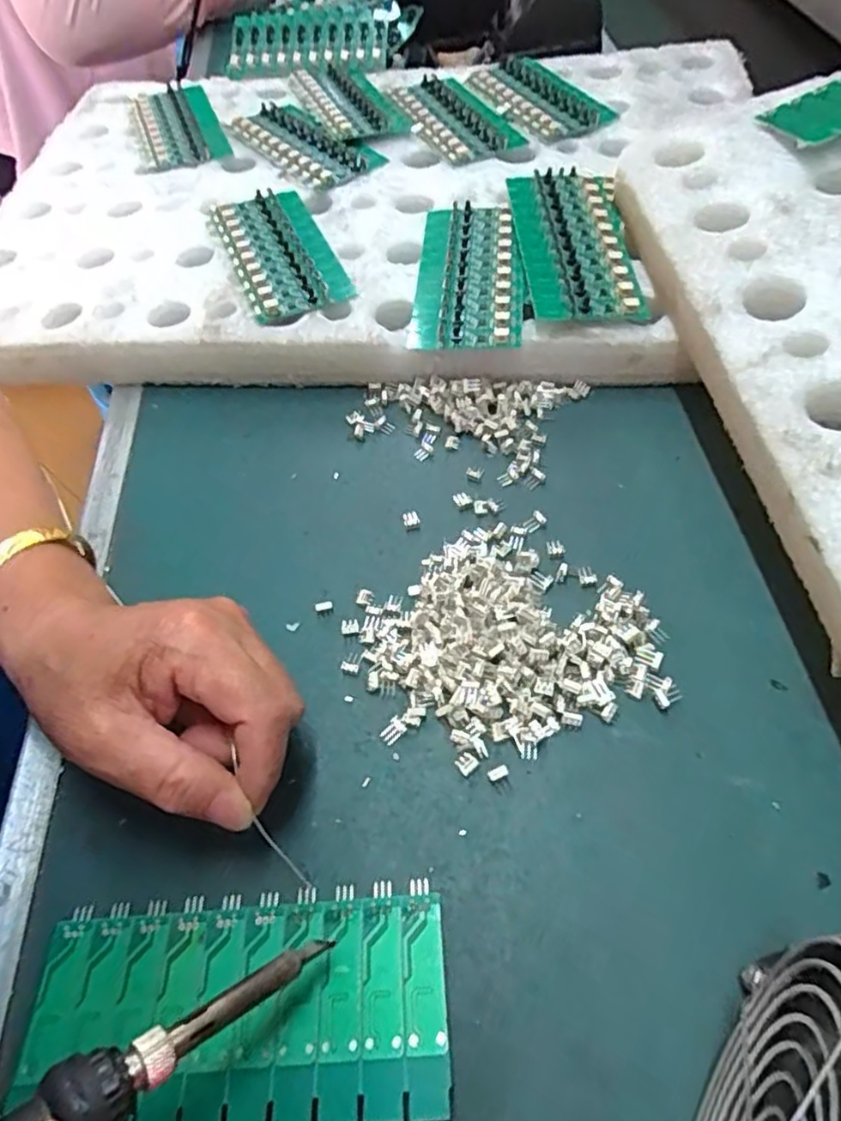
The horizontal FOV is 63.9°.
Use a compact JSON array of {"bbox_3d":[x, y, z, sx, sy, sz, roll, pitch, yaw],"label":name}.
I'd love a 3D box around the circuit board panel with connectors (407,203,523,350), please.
[{"bbox_3d":[0.028,-0.176,0.406,0.061,0.008,0.135,0,56,6],"label":"circuit board panel with connectors"}]

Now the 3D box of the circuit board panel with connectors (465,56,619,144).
[{"bbox_3d":[0.091,-0.362,0.524,0.063,0.007,0.138,-22,56,-9],"label":"circuit board panel with connectors"}]

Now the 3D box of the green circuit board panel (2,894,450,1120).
[{"bbox_3d":[-0.062,0.151,0.226,0.138,0.014,0.060,-5,55,1],"label":"green circuit board panel"}]

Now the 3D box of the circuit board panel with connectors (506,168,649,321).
[{"bbox_3d":[0.090,-0.193,0.405,0.063,0.015,0.140,-3,55,4],"label":"circuit board panel with connectors"}]

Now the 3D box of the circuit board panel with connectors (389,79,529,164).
[{"bbox_3d":[0.023,-0.343,0.522,0.061,0.008,0.133,-25,57,-11],"label":"circuit board panel with connectors"}]

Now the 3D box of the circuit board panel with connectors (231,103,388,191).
[{"bbox_3d":[-0.093,-0.322,0.517,0.060,0.009,0.141,-37,60,-18],"label":"circuit board panel with connectors"}]

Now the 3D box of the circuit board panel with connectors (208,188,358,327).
[{"bbox_3d":[-0.092,-0.201,0.435,0.063,0.010,0.137,-23,56,-10],"label":"circuit board panel with connectors"}]

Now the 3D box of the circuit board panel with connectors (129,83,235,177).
[{"bbox_3d":[-0.199,-0.349,0.544,0.066,0.009,0.139,-20,56,-8],"label":"circuit board panel with connectors"}]

